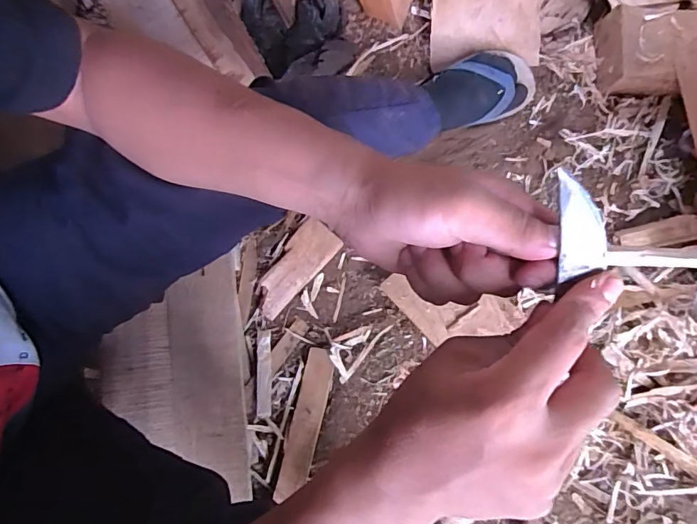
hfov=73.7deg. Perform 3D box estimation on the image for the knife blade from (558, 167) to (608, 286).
[{"bbox_3d":[0.108,-0.016,0.215,0.021,0.004,0.051,-5,108,11],"label":"knife blade"}]

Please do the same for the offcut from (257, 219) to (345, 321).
[{"bbox_3d":[-0.084,0.010,0.701,0.063,0.015,0.153,40,82,8],"label":"offcut"}]

